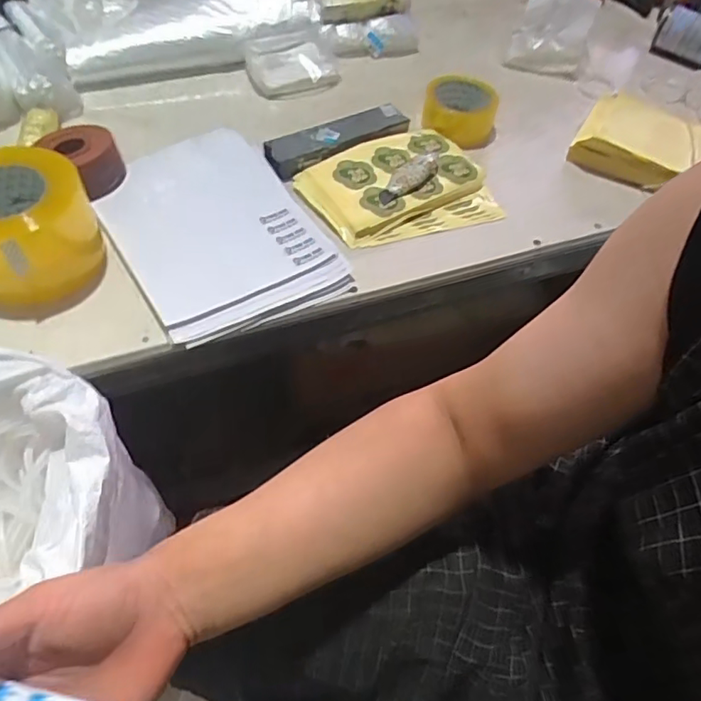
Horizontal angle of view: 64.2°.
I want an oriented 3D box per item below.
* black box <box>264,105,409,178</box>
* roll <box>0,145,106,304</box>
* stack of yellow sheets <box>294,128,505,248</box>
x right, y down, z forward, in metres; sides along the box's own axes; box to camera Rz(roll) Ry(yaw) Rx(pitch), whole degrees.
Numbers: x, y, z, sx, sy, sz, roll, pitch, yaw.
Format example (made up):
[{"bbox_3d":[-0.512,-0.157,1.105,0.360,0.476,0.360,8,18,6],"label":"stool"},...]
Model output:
[{"bbox_3d":[-0.014,-0.281,0.742,0.200,0.033,0.047,-26,61,-20],"label":"black box"},{"bbox_3d":[-0.332,-0.127,0.573,0.135,0.112,0.117,-23,60,-19],"label":"roll"},{"bbox_3d":[0.064,-0.208,0.702,0.225,0.036,0.175,-24,60,-19],"label":"stack of yellow sheets"}]

